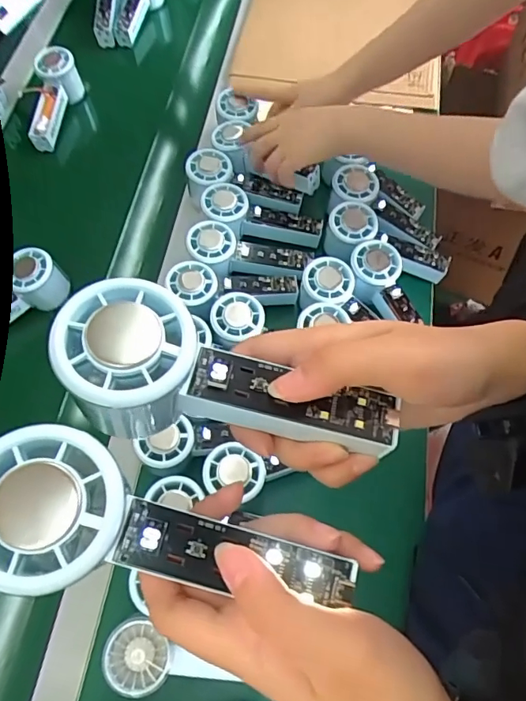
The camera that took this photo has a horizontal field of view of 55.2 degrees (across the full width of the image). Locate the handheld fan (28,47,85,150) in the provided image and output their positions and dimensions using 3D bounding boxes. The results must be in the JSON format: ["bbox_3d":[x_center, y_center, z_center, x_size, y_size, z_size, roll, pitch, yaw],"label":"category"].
[{"bbox_3d":[-0.309,-0.361,0.738,0.052,0.060,0.143,10,79,5],"label":"handheld fan"}]

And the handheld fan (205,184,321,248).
[{"bbox_3d":[-0.003,-0.161,0.623,0.146,0.041,0.057,16,65,-9],"label":"handheld fan"}]

